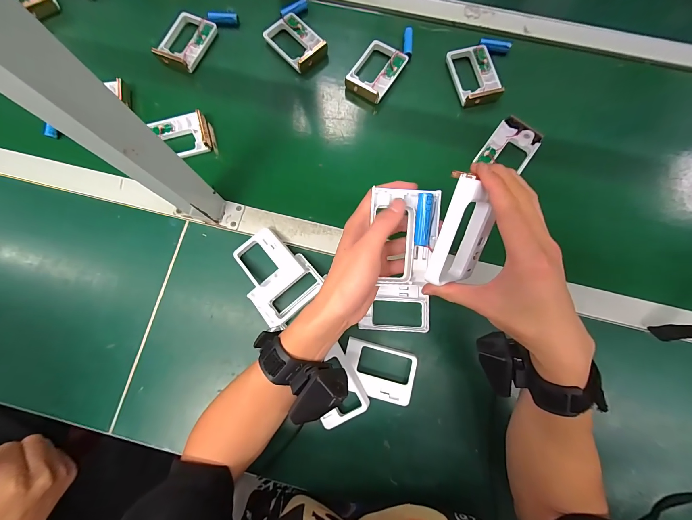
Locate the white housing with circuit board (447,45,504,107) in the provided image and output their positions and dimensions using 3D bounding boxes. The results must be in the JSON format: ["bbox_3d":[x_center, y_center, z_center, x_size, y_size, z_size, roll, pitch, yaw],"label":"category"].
[{"bbox_3d":[0.208,-0.299,0.468,0.071,0.016,0.099,-10,79,-1],"label":"white housing with circuit board"}]

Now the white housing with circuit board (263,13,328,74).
[{"bbox_3d":[-0.084,-0.364,0.484,0.067,0.027,0.101,-42,82,-7],"label":"white housing with circuit board"}]

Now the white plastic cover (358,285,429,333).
[{"bbox_3d":[0.066,0.065,0.397,0.091,0.015,0.063,3,79,1],"label":"white plastic cover"}]

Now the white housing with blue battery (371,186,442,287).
[{"bbox_3d":[0.056,-0.022,0.284,0.063,0.020,0.091,0,103,1],"label":"white housing with blue battery"}]

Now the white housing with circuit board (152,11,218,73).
[{"bbox_3d":[-0.268,-0.368,0.486,0.069,0.025,0.100,23,80,5],"label":"white housing with circuit board"}]

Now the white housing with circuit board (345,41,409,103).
[{"bbox_3d":[0.047,-0.307,0.472,0.069,0.020,0.098,31,81,6],"label":"white housing with circuit board"}]

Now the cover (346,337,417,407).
[{"bbox_3d":[0.042,0.144,0.381,0.092,0.020,0.064,15,80,3],"label":"cover"}]

